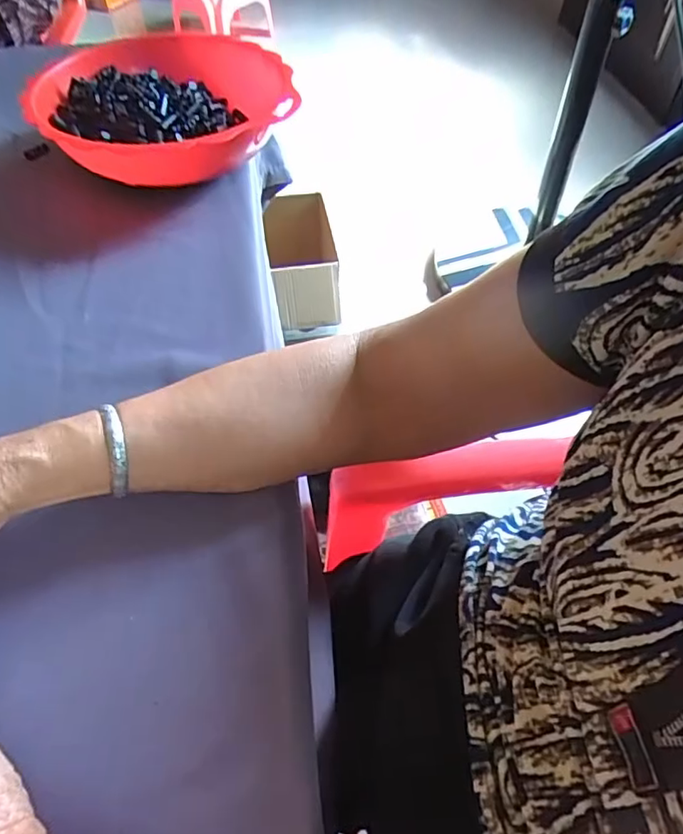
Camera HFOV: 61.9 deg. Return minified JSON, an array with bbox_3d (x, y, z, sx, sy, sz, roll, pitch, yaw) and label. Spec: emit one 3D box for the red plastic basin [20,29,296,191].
[{"bbox_3d":[-0.164,-0.280,0.546,0.229,0.087,0.205,-1,53,-2],"label":"red plastic basin"}]

